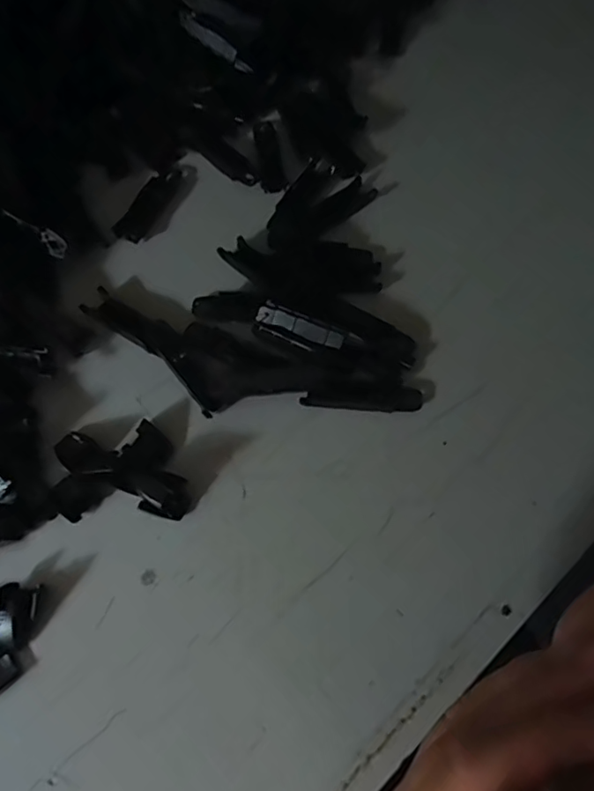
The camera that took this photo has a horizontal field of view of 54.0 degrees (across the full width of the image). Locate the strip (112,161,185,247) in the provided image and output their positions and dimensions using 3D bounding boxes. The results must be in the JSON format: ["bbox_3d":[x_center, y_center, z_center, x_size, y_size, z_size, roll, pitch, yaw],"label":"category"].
[{"bbox_3d":[-0.092,-0.128,0.378,0.016,0.010,0.070,24,67,10],"label":"strip"}]

